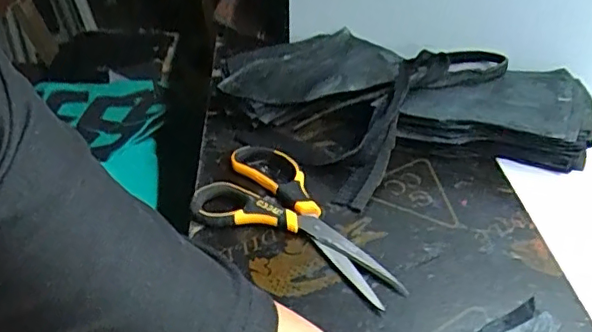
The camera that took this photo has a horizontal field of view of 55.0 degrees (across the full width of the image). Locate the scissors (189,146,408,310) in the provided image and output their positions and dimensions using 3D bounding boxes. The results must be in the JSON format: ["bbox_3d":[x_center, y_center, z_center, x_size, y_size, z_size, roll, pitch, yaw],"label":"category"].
[{"bbox_3d":[0.003,0.039,0.461,0.203,0.009,0.101,26,47,33],"label":"scissors"}]

